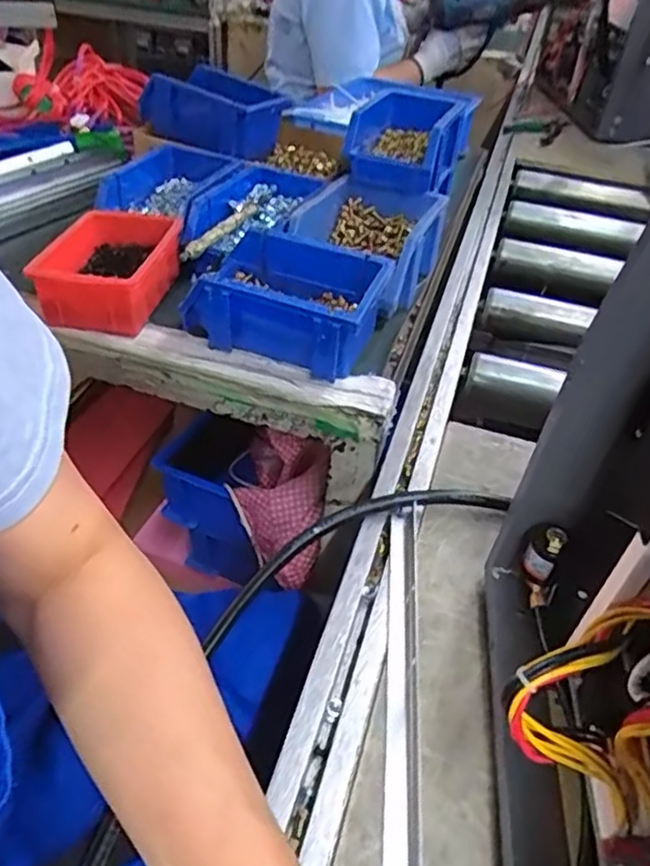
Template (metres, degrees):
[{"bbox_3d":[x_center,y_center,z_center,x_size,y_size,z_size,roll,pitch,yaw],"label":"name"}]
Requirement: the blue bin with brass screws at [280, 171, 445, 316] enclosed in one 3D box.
[{"bbox_3d":[0.043,-0.196,0.683,0.124,0.065,0.180,17,42,13],"label":"blue bin with brass screws"}]

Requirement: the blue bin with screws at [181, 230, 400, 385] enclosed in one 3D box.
[{"bbox_3d":[-0.035,-0.115,0.588,0.153,0.074,0.104,18,42,14],"label":"blue bin with screws"}]

